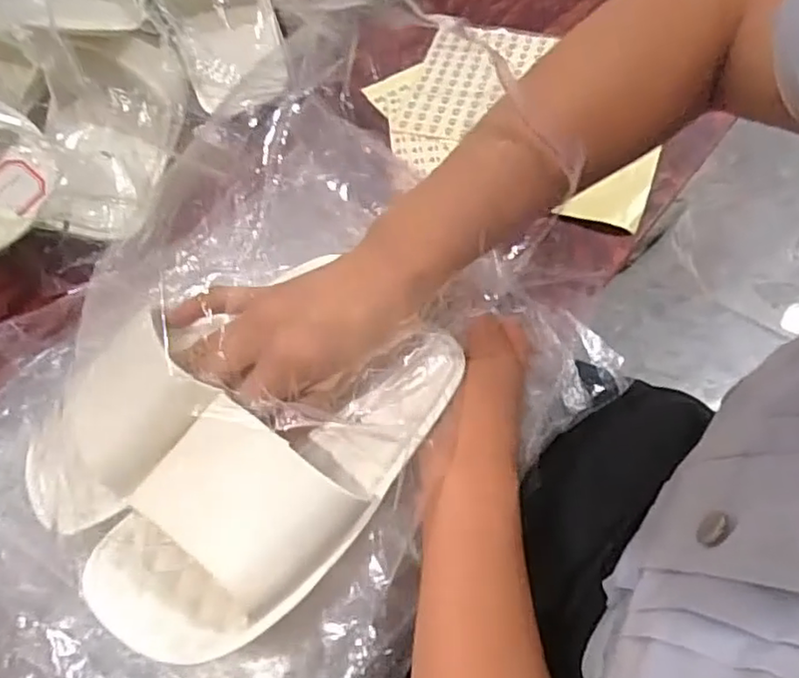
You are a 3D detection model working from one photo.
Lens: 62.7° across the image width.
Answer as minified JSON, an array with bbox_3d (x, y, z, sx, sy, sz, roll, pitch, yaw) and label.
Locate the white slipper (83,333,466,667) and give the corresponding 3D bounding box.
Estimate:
[{"bbox_3d":[-0.051,0.062,0.338,0.226,0.054,0.097,-35,60,-24],"label":"white slipper"}]

